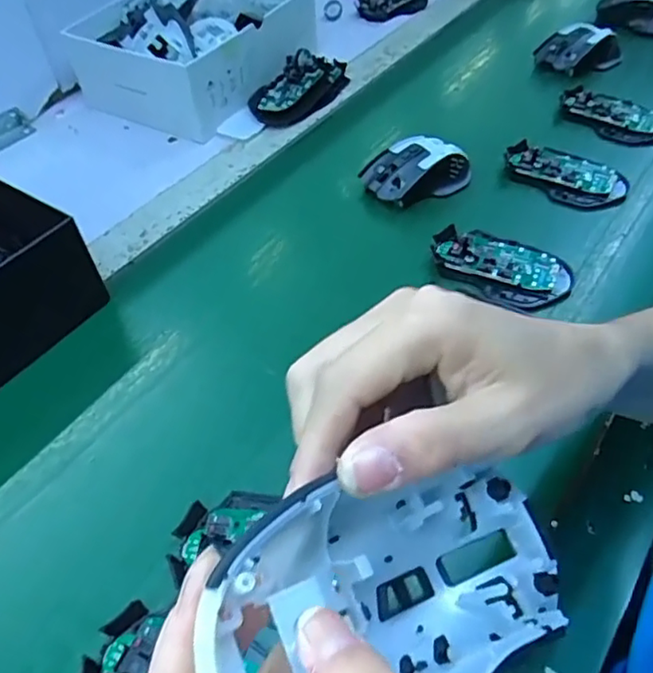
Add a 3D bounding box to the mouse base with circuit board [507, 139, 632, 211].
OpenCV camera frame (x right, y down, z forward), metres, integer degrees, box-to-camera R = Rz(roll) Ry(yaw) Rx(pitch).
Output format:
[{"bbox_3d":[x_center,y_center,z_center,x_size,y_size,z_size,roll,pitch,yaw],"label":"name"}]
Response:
[{"bbox_3d":[0.226,-0.156,0.570,0.112,0.022,0.064,24,55,22],"label":"mouse base with circuit board"}]

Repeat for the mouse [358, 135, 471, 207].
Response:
[{"bbox_3d":[0.088,-0.159,0.568,0.105,0.037,0.056,-17,50,-10],"label":"mouse"}]

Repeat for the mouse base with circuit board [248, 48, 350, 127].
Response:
[{"bbox_3d":[-0.029,-0.296,0.694,0.079,0.039,0.146,29,57,25],"label":"mouse base with circuit board"}]

